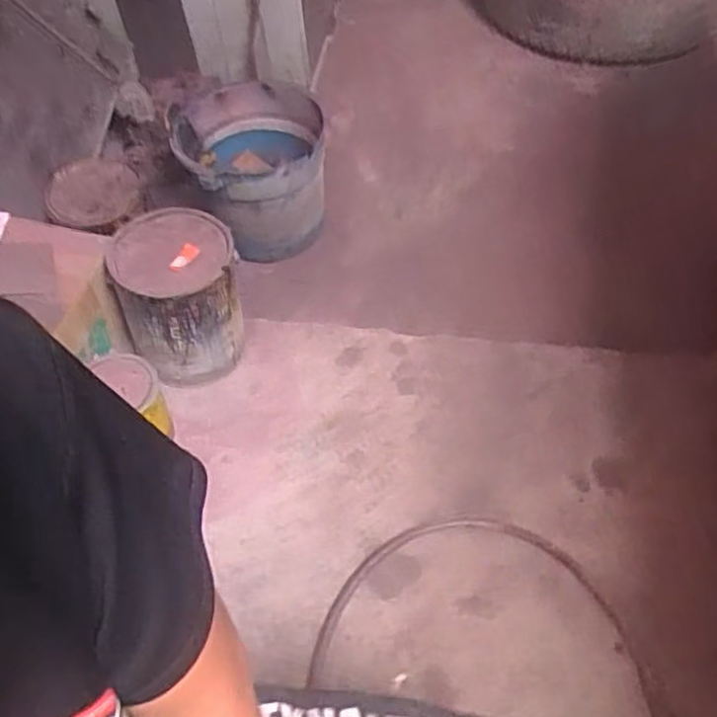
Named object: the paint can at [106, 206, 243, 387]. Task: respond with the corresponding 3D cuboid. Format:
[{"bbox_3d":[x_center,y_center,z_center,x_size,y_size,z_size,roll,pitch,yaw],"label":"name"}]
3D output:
[{"bbox_3d":[-0.243,-0.083,0.950,0.148,0.187,0.155,-1,55,2],"label":"paint can"}]

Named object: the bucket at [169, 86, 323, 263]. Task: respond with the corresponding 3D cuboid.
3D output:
[{"bbox_3d":[-0.186,-0.316,1.219,0.245,0.233,0.241,-1,55,2],"label":"bucket"}]

